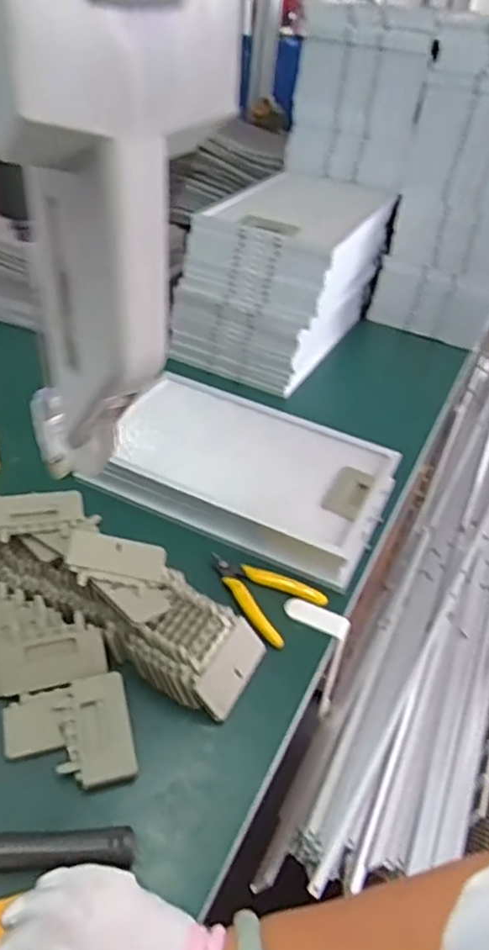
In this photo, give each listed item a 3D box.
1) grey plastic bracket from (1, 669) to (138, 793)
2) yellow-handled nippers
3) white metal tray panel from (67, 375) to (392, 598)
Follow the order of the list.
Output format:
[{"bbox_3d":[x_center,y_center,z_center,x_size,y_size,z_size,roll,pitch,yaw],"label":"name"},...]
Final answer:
[{"bbox_3d":[-0.137,0.205,0.489,0.095,0.019,0.083,-7,40,-17],"label":"grey plastic bracket"},{"bbox_3d":[0.012,0.116,0.623,0.115,0.015,0.079,29,43,26],"label":"yellow-handled nippers"},{"bbox_3d":[-0.005,-0.016,0.751,0.345,0.044,0.229,19,40,14],"label":"white metal tray panel"}]

